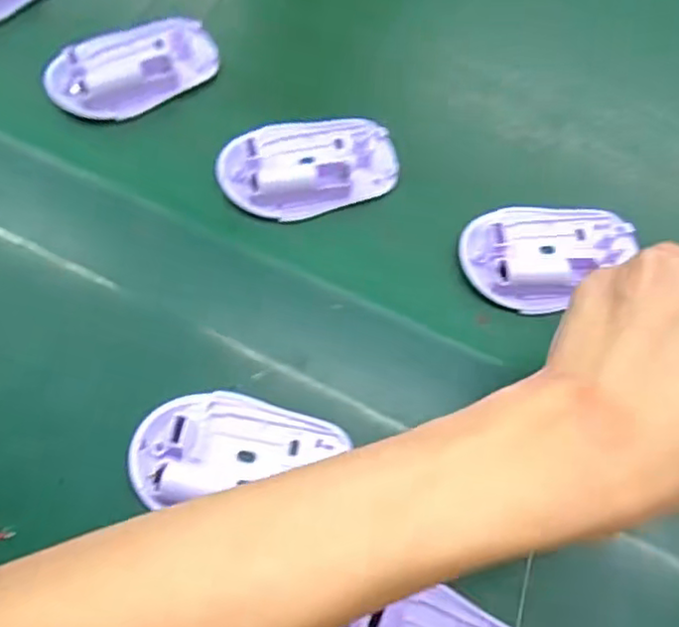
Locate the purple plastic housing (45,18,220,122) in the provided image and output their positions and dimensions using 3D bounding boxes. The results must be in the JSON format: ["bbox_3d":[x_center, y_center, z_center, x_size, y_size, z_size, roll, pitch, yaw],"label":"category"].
[{"bbox_3d":[-0.121,-0.147,0.393,0.097,0.023,0.052,-33,72,-14],"label":"purple plastic housing"}]

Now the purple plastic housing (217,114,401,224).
[{"bbox_3d":[-0.016,-0.084,0.369,0.096,0.021,0.055,-20,70,-9],"label":"purple plastic housing"}]

